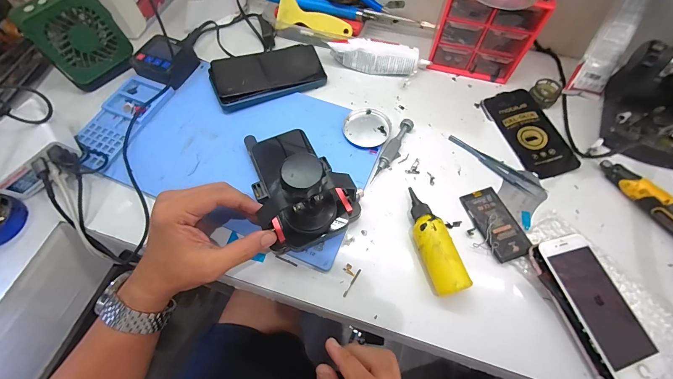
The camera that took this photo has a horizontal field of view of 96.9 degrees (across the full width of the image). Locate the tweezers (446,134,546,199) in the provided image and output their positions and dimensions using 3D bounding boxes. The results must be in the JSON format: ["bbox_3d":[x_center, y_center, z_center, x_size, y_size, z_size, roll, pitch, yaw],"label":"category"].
[{"bbox_3d":[0.208,-0.032,0.389,0.134,0.005,0.021,39,69,17],"label":"tweezers"}]

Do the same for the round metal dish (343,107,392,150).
[{"bbox_3d":[0.042,-0.084,0.410,0.063,0.013,0.060,0,63,0],"label":"round metal dish"}]

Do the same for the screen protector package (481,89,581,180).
[{"bbox_3d":[0.268,-0.083,0.415,0.073,0.005,0.142,-17,65,-9],"label":"screen protector package"}]

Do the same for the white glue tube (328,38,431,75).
[{"bbox_3d":[0.065,-0.200,0.454,0.144,0.043,0.031,11,63,5],"label":"white glue tube"}]

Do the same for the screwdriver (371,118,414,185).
[{"bbox_3d":[0.074,-0.052,0.393,0.019,0.013,0.105,28,66,13],"label":"screwdriver"}]

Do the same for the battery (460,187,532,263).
[{"bbox_3d":[0.187,0.037,0.348,0.046,0.006,0.086,-14,59,-9],"label":"battery"}]

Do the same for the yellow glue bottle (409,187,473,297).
[{"bbox_3d":[0.104,0.055,0.327,0.033,0.038,0.115,-11,64,-6],"label":"yellow glue bottle"}]

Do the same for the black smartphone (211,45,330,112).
[{"bbox_3d":[-0.098,-0.168,0.440,0.160,0.022,0.081,-19,65,-10],"label":"black smartphone"}]

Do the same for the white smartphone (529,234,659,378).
[{"bbox_3d":[0.257,0.112,0.299,0.072,0.032,0.129,-18,65,-10],"label":"white smartphone"}]

